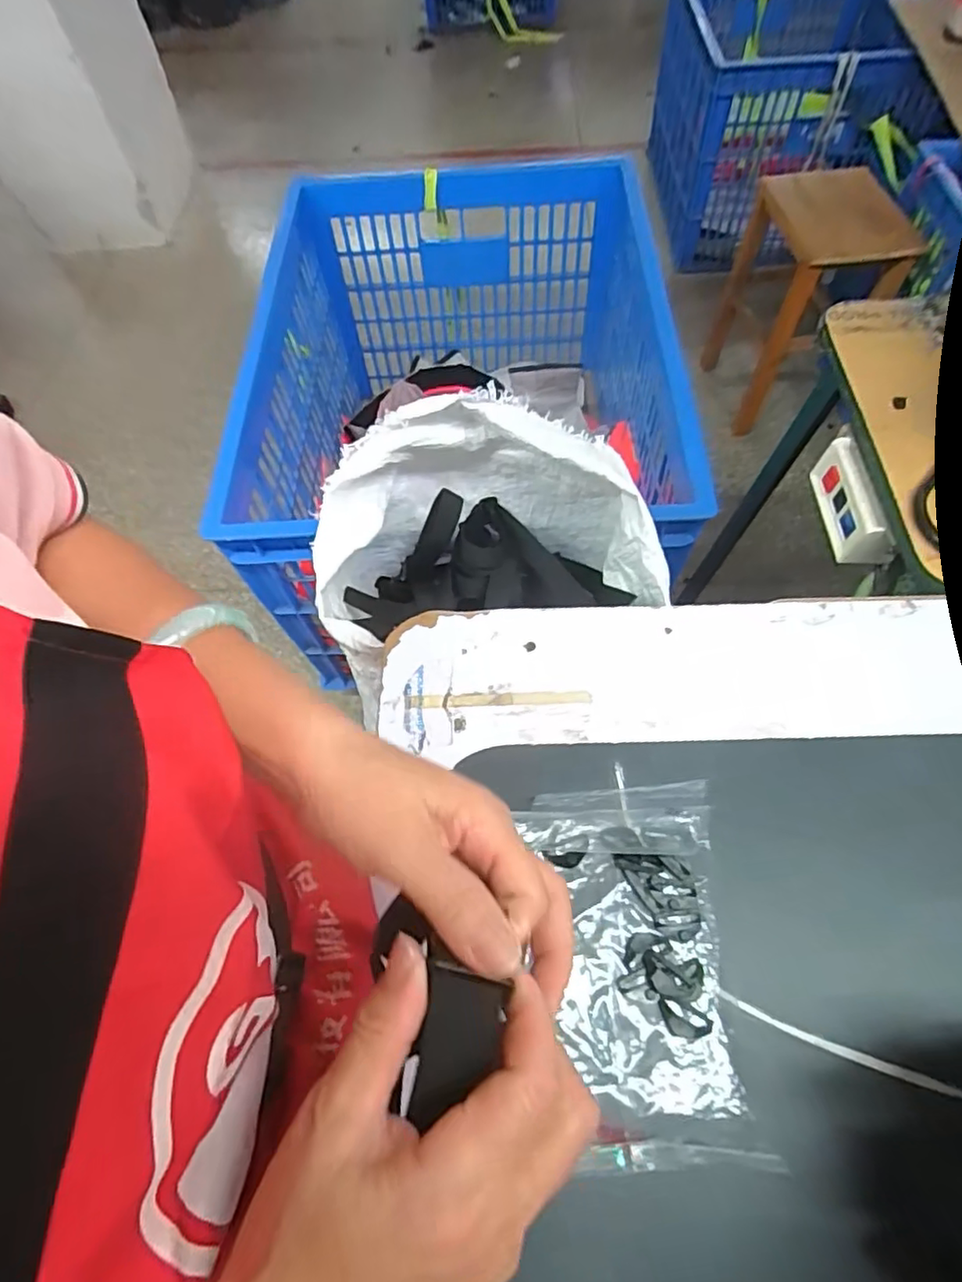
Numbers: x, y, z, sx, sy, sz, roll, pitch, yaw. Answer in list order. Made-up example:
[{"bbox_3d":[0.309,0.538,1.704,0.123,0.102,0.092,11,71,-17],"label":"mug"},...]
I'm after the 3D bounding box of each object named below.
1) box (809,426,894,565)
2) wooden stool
[{"bbox_3d":[0.338,-0.129,0.551,0.036,0.050,0.121,-4,62,1],"label":"box"},{"bbox_3d":[0.728,-0.786,1.406,0.269,0.424,0.317,-7,62,0],"label":"wooden stool"}]

